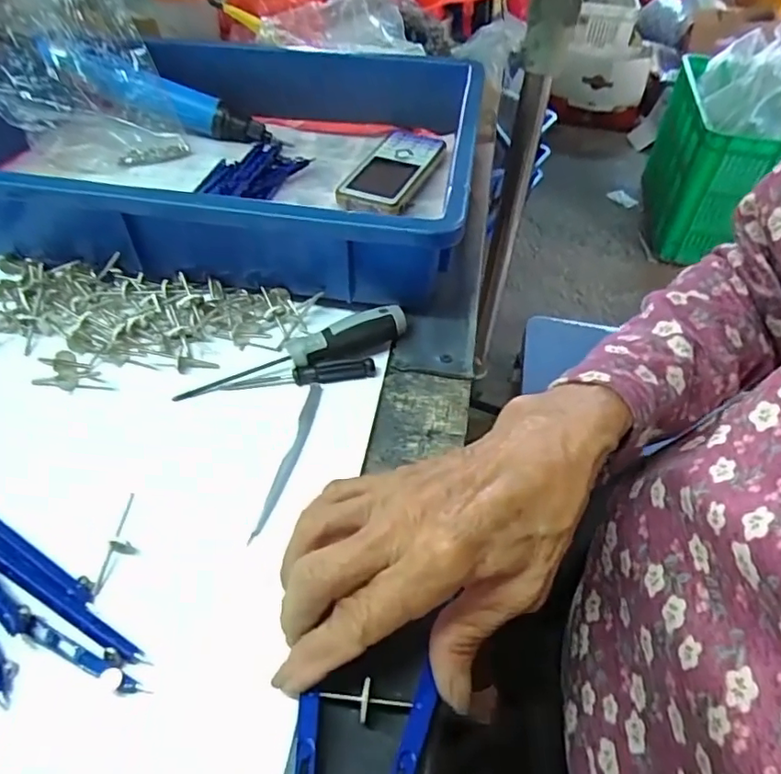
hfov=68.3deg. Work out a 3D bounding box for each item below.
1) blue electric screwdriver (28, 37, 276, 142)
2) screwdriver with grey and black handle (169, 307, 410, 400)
[{"bbox_3d":[-0.218,-0.277,0.551,0.199,0.031,0.029,15,43,-20],"label":"blue electric screwdriver"},{"bbox_3d":[-0.057,-0.022,0.357,0.143,0.024,0.018,-16,45,-18],"label":"screwdriver with grey and black handle"}]

